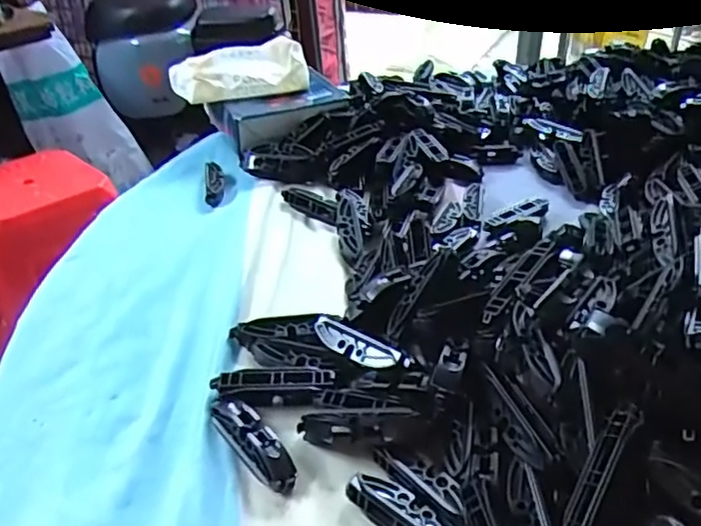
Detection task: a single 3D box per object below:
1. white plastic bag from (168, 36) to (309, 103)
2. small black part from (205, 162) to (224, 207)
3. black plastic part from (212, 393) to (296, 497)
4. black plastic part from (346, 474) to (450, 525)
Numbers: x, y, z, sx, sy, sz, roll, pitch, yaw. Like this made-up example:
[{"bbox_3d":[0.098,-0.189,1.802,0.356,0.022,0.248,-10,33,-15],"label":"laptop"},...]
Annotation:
[{"bbox_3d":[-0.125,-0.220,0.752,0.149,0.039,0.074,-17,37,-20],"label":"white plastic bag"},{"bbox_3d":[-0.141,-0.085,0.673,0.018,0.010,0.077,-6,35,-6],"label":"small black part"},{"bbox_3d":[-0.058,0.103,0.386,0.021,0.017,0.076,-27,42,-31],"label":"black plastic part"},{"bbox_3d":[0.033,0.137,0.344,0.077,0.015,0.020,26,44,34],"label":"black plastic part"}]

